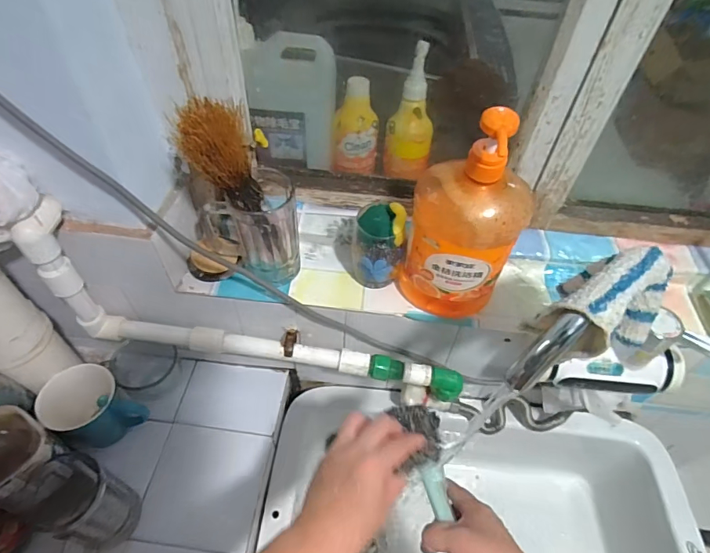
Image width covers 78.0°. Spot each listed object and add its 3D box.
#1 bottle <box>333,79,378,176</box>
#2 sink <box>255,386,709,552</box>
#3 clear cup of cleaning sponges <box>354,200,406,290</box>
[{"bbox_3d":[0.004,-0.205,0.612,0.062,0.115,0.053,17,52,11],"label":"bottle"},{"bbox_3d":[0.170,0.415,0.710,0.597,0.269,0.405,7,50,3],"label":"sink"},{"bbox_3d":[0.031,-0.034,0.556,0.063,0.109,0.054,6,50,2],"label":"clear cup of cleaning sponges"}]

